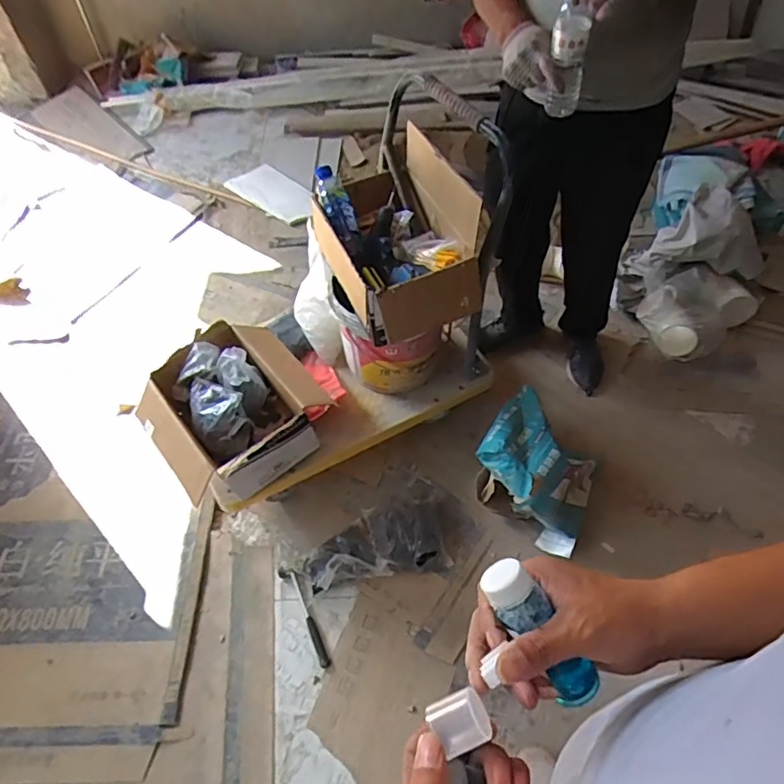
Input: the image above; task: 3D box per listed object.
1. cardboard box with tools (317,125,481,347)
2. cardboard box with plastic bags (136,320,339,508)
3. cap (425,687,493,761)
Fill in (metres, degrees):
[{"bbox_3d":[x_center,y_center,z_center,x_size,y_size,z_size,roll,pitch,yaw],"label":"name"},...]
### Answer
[{"bbox_3d":[0.003,-0.354,1.253,0.272,0.314,0.412,-22,56,-13],"label":"cardboard box with tools"},{"bbox_3d":[-0.404,0.048,1.440,0.410,0.232,0.380,-39,61,-23],"label":"cardboard box with plastic bags"},{"bbox_3d":[0.045,0.209,0.358,0.036,0.028,0.032,-31,61,3],"label":"cap"}]

